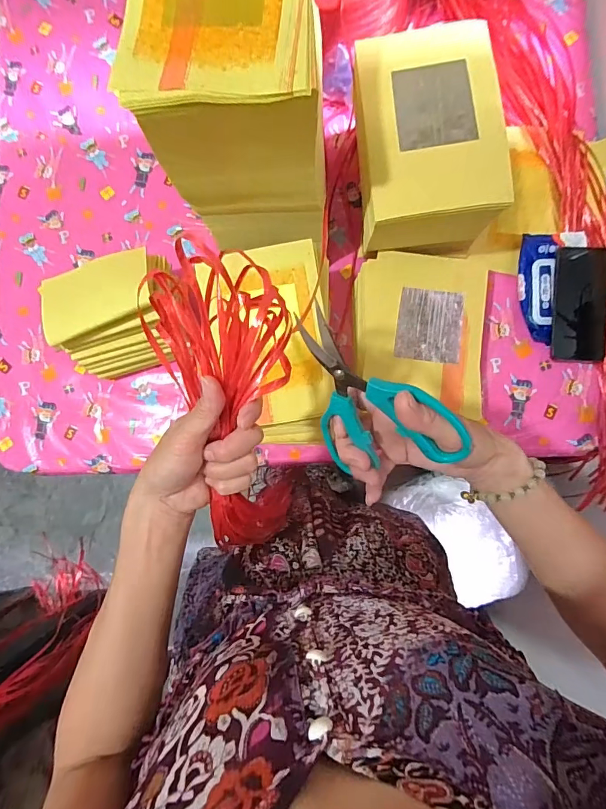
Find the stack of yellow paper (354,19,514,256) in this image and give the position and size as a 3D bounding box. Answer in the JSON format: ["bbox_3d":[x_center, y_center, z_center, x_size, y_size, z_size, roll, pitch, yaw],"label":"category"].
[{"bbox_3d":[0.153,-0.328,0.577,0.170,0.168,0.237,-5,84,1],"label":"stack of yellow paper"}]

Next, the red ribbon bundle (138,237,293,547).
[{"bbox_3d":[-0.056,0.010,0.345,0.100,0.057,0.265,-5,117,1],"label":"red ribbon bundle"}]

